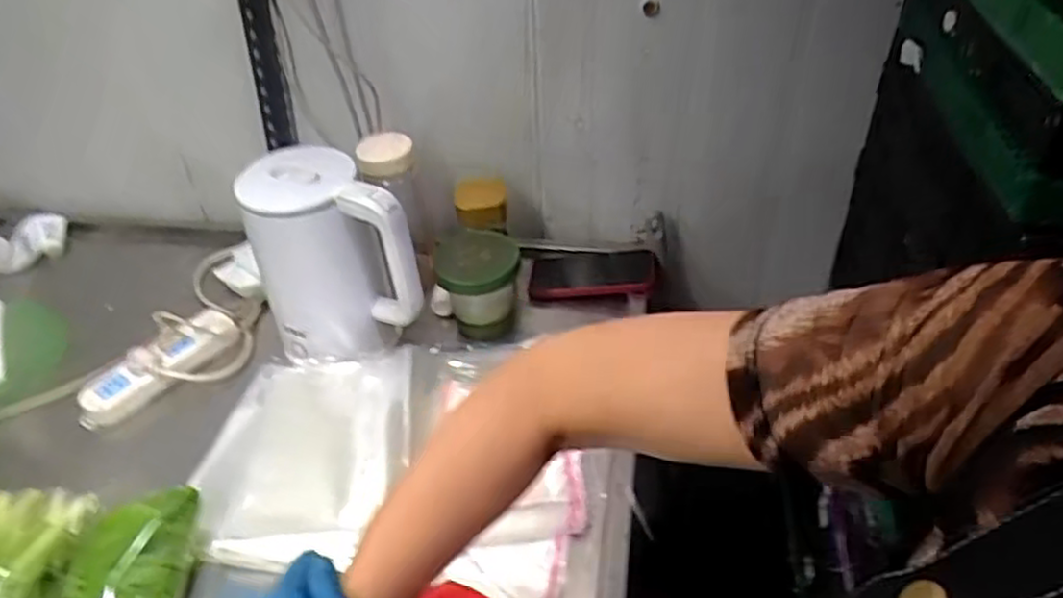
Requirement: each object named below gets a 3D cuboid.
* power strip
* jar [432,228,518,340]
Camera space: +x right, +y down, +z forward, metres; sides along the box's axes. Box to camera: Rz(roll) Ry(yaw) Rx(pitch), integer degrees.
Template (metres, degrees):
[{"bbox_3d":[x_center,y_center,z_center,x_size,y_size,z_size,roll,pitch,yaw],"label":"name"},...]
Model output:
[{"bbox_3d":[-0.434,0.077,0.848,0.186,0.040,0.061,-33,48,-31],"label":"power strip"},{"bbox_3d":[-0.064,-0.016,0.868,0.094,0.099,0.099,-2,40,1],"label":"jar"}]

